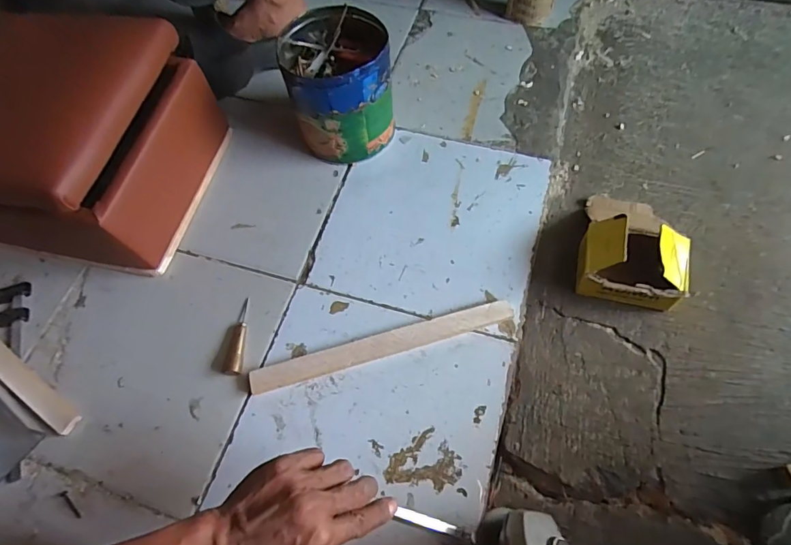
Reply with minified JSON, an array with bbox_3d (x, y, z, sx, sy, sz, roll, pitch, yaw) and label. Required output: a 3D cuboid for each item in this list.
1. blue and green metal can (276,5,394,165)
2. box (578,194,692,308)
[{"bbox_3d":[-0.082,-0.270,0.672,0.137,0.161,0.145,-2,63,3],"label":"blue and green metal can"},{"bbox_3d":[0.310,-0.049,0.591,0.115,0.079,0.164,11,65,9],"label":"box"}]

